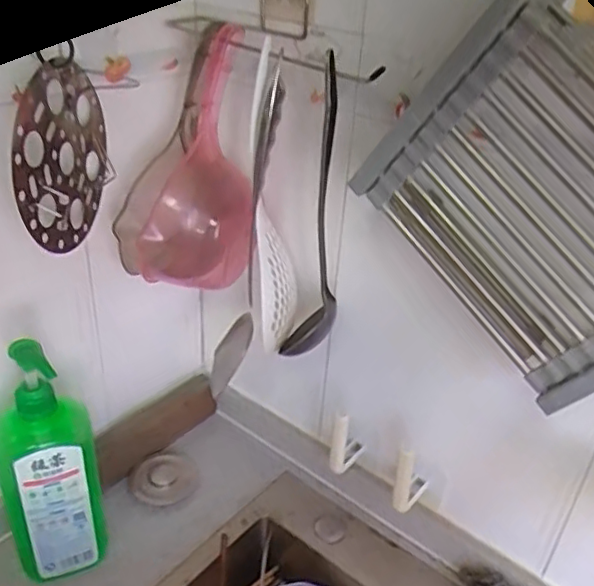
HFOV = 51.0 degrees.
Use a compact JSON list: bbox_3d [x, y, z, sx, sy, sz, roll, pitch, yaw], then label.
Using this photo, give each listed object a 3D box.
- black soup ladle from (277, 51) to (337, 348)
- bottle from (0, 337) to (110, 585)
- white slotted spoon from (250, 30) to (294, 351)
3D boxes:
[{"bbox_3d":[0.021,-0.064,0.617,0.053,0.309,0.088,6,32,2],"label":"black soup ladle"},{"bbox_3d":[-0.248,0.175,0.624,0.095,0.272,0.064,-14,36,-27],"label":"bottle"},{"bbox_3d":[-0.021,-0.086,0.633,0.044,0.288,0.103,-2,32,-11],"label":"white slotted spoon"}]

